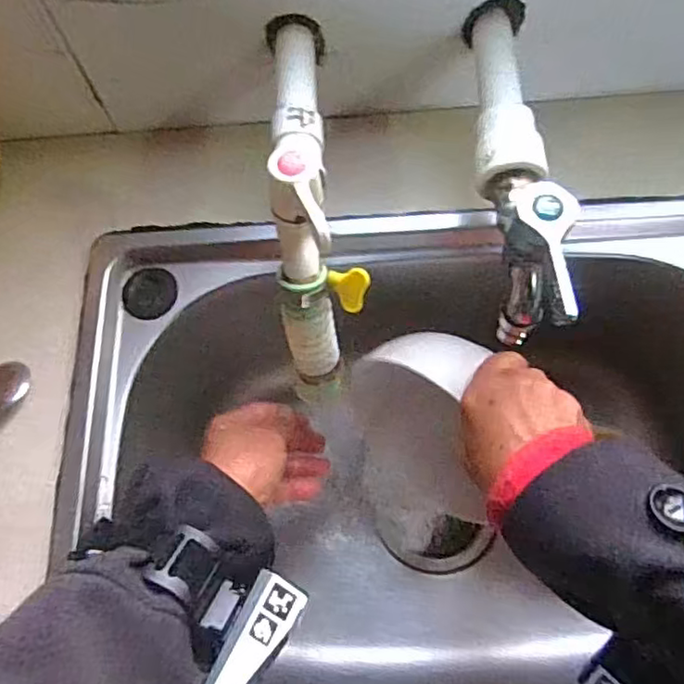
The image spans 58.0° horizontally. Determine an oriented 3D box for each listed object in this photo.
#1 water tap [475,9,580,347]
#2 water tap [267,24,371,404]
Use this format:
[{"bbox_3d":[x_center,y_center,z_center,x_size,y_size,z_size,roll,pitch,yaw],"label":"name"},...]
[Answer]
[{"bbox_3d":[0.095,-0.106,0.343,0.036,0.081,0.231,1,71,2],"label":"water tap"},{"bbox_3d":[-0.015,-0.093,0.376,0.050,0.164,0.224,-3,71,1],"label":"water tap"}]

